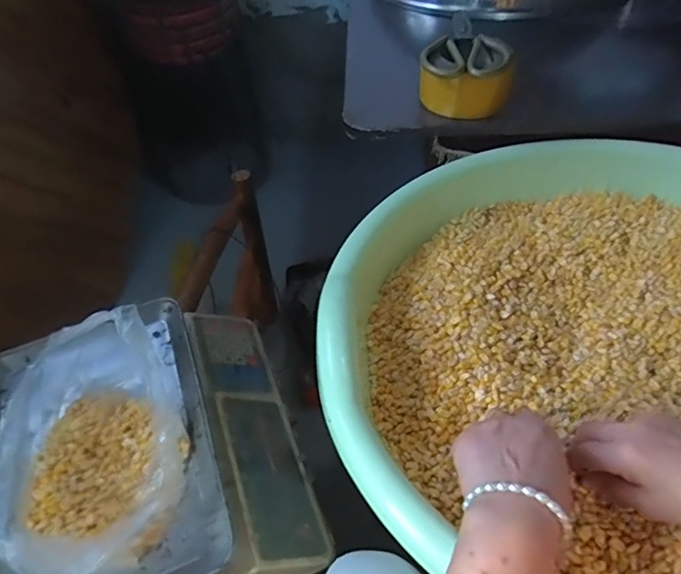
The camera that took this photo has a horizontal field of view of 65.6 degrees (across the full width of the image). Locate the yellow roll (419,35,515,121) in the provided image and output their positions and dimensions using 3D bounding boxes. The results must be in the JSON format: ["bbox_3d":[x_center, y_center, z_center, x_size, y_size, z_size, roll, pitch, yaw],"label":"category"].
[{"bbox_3d":[0.166,-0.276,0.702,0.119,0.073,0.103,2,46,7],"label":"yellow roll"}]

